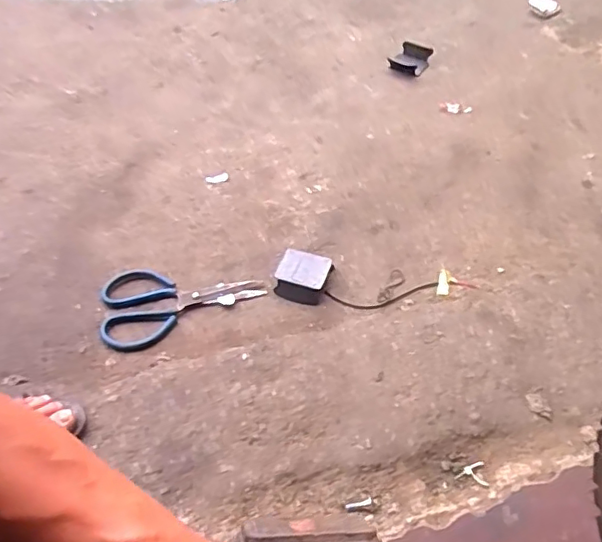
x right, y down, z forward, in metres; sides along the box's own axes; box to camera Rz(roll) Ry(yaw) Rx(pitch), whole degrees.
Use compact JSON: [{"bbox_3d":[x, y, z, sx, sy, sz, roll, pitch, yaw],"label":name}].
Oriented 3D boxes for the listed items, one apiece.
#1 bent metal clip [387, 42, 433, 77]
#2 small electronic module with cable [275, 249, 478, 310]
[{"bbox_3d":[0.214,-0.416,1.090,0.070,0.029,0.059,22,56,20],"label":"bent metal clip"},{"bbox_3d":[0.098,0.014,0.768,0.266,0.026,0.077,5,51,8],"label":"small electronic module with cable"}]

